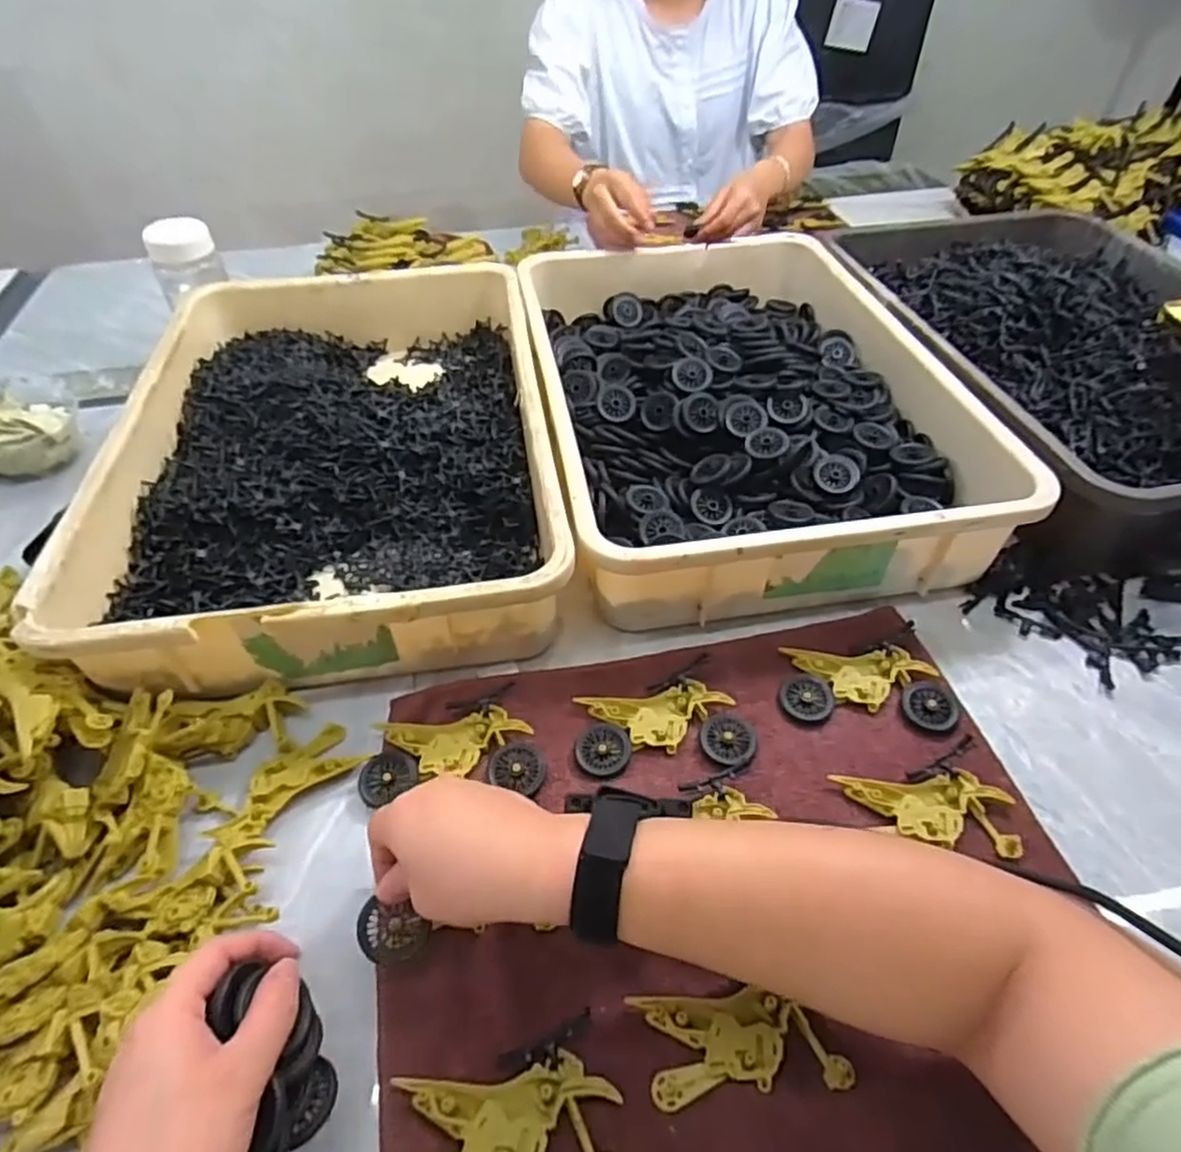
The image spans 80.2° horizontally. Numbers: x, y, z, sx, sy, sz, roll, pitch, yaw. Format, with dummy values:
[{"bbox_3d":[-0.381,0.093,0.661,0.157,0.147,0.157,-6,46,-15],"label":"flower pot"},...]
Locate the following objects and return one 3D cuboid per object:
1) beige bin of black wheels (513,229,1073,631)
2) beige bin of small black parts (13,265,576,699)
[{"bbox_3d":[0.136,-0.179,0.687,0.358,0.090,0.509,-7,47,-5],"label":"beige bin of black wheels"},{"bbox_3d":[-0.217,-0.128,0.641,0.348,0.089,0.512,-7,47,-5],"label":"beige bin of small black parts"}]

